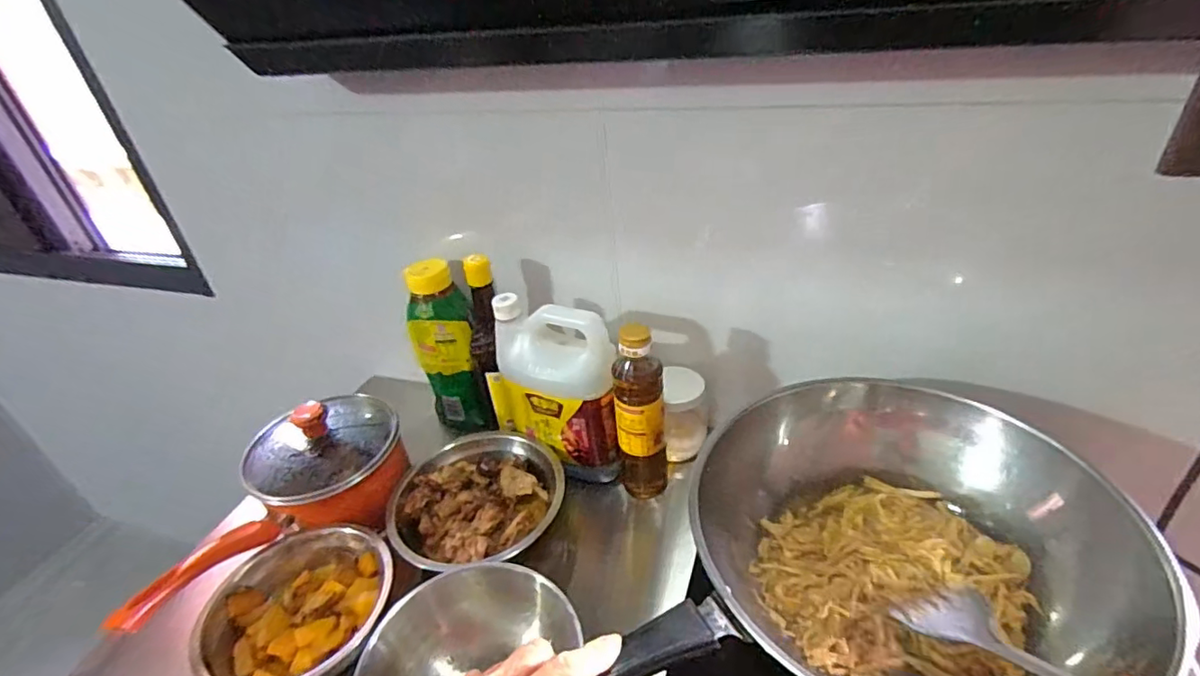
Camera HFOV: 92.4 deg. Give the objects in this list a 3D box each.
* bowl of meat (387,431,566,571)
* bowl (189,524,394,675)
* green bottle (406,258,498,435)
[{"bbox_3d":[-0.136,0.184,0.657,0.190,0.056,0.182,-1,35,8],"label":"bowl of meat"},{"bbox_3d":[-0.292,0.258,0.559,0.178,0.062,0.169,2,36,12],"label":"bowl"},{"bbox_3d":[-0.201,0.024,0.770,0.078,0.236,0.089,-19,37,-17],"label":"green bottle"}]

